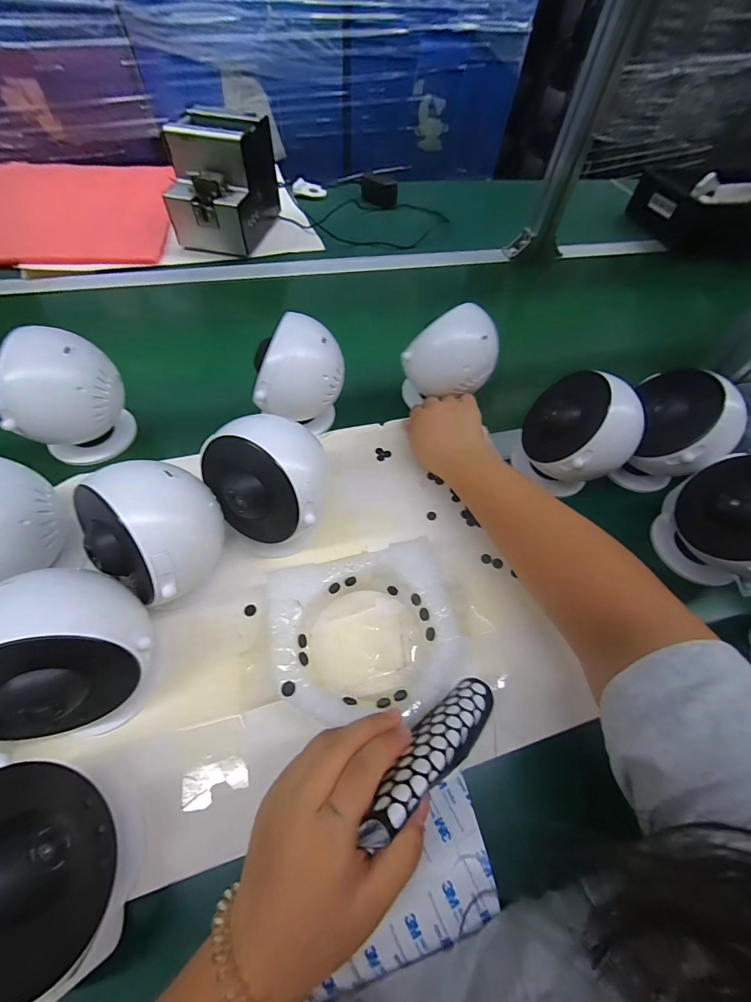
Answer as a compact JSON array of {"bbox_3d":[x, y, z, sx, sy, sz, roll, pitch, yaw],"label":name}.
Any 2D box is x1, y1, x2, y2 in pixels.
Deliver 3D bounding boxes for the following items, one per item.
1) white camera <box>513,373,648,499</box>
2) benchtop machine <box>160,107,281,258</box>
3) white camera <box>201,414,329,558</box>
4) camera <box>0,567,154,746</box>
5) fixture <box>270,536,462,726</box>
[{"bbox_3d":[0.199,-0.058,0.391,0.101,0.120,0.084,32,60,15],"label":"white camera"},{"bbox_3d":[-0.258,-0.539,0.651,0.131,0.149,0.176,10,57,1],"label":"benchtop machine"},{"bbox_3d":[-0.083,-0.003,0.331,0.096,0.125,0.091,2,57,-4],"label":"white camera"},{"bbox_3d":[-0.201,0.108,0.254,0.084,0.113,0.111,41,62,19],"label":"camera"},{"bbox_3d":[-0.009,0.109,0.317,0.141,0.041,0.132,-8,58,-10],"label":"fixture"}]

